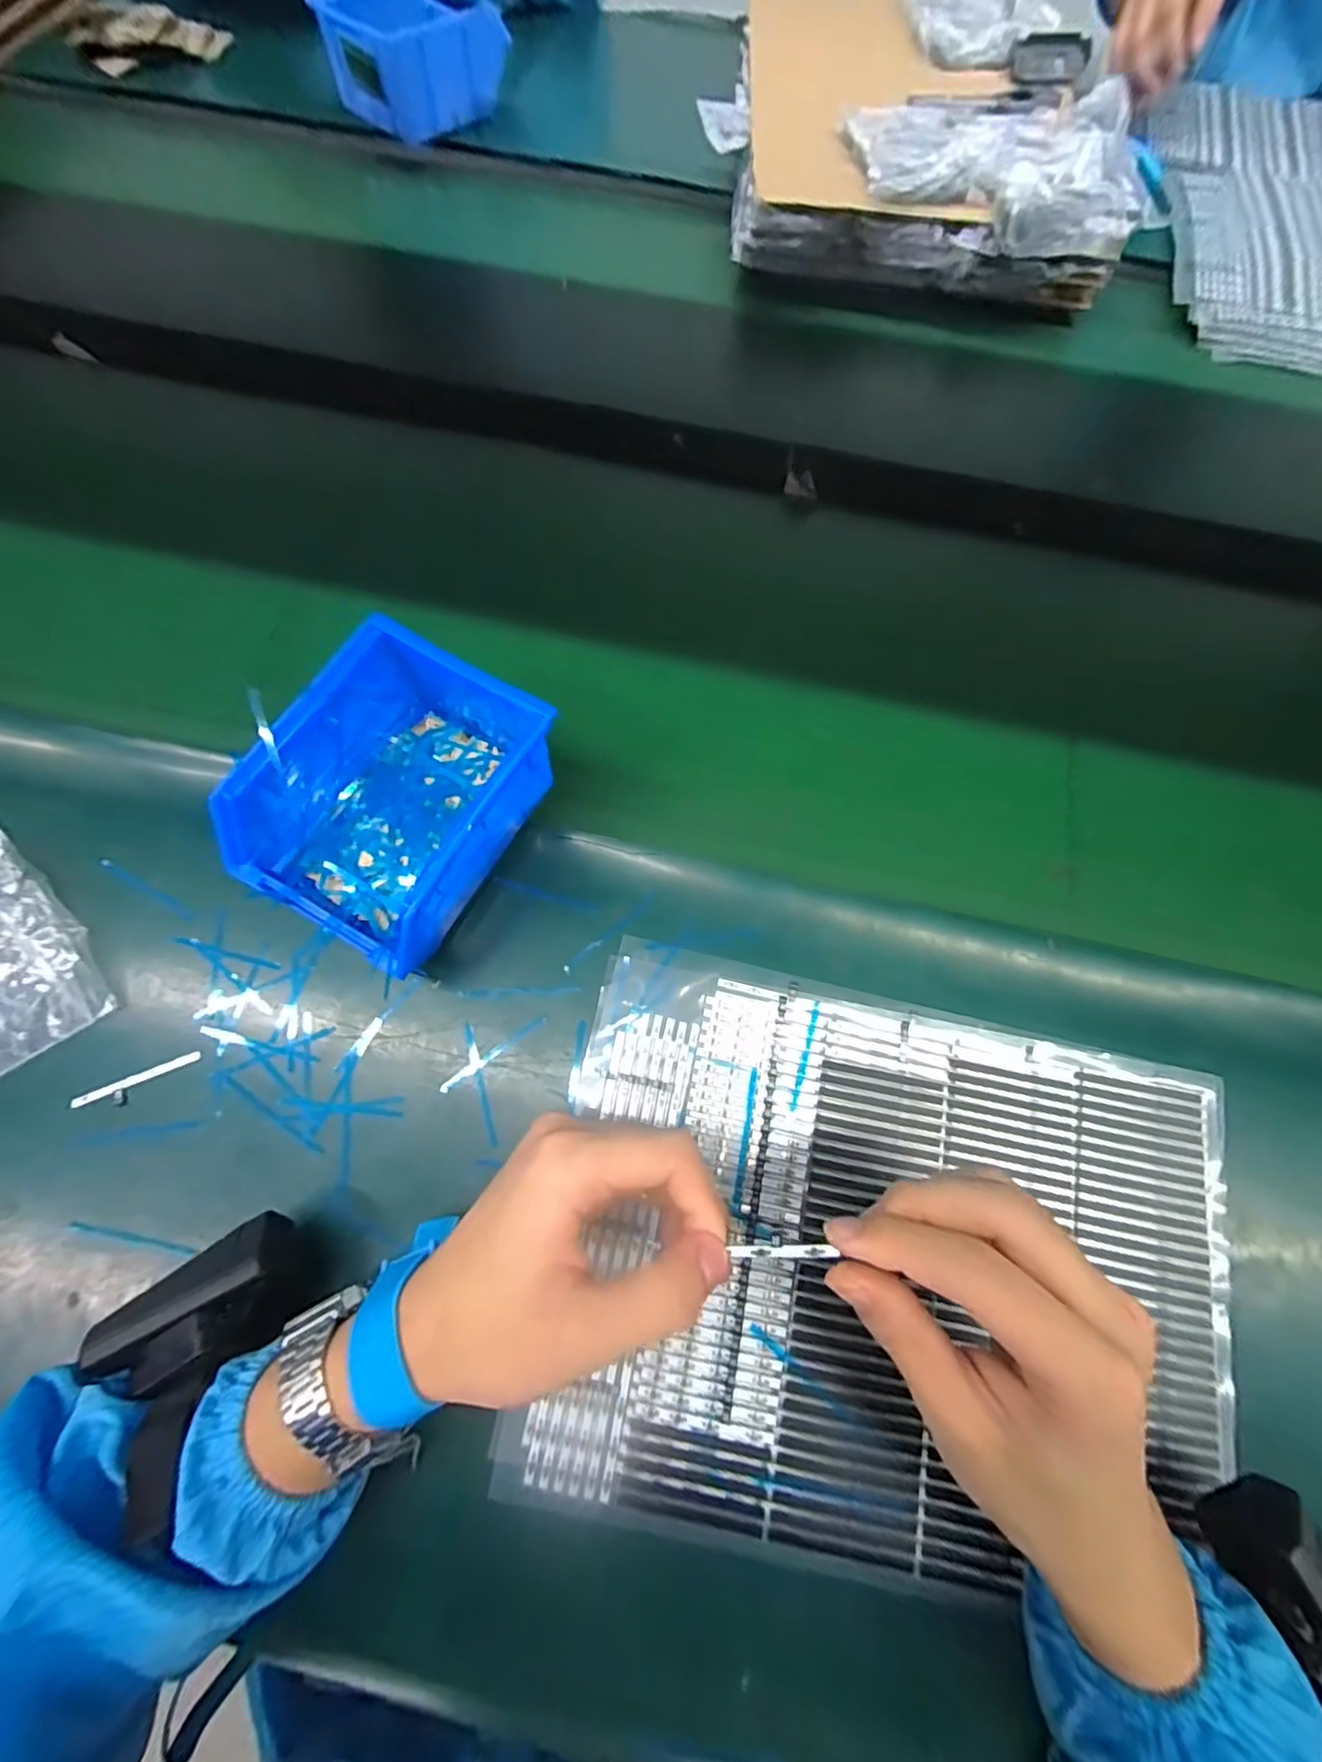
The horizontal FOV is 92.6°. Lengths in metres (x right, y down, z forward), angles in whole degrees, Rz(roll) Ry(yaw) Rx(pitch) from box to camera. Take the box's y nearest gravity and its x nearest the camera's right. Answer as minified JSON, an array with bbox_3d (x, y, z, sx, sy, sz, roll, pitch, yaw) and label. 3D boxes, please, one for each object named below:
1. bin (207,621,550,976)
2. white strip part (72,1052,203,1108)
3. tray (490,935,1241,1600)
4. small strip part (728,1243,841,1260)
[{"bbox_3d":[-0.128,-0.037,0.316,0.107,0.074,0.140,30,75,9],"label":"bin"},{"bbox_3d":[-0.254,0.099,0.306,0.057,0.004,0.011,-24,74,-7],"label":"white strip part"},{"bbox_3d":[0.104,0.170,0.290,0.305,0.006,0.235,11,73,3],"label":"tray"},{"bbox_3d":[0.043,0.131,0.224,0.036,0.004,0.005,-4,73,7],"label":"small strip part"}]

